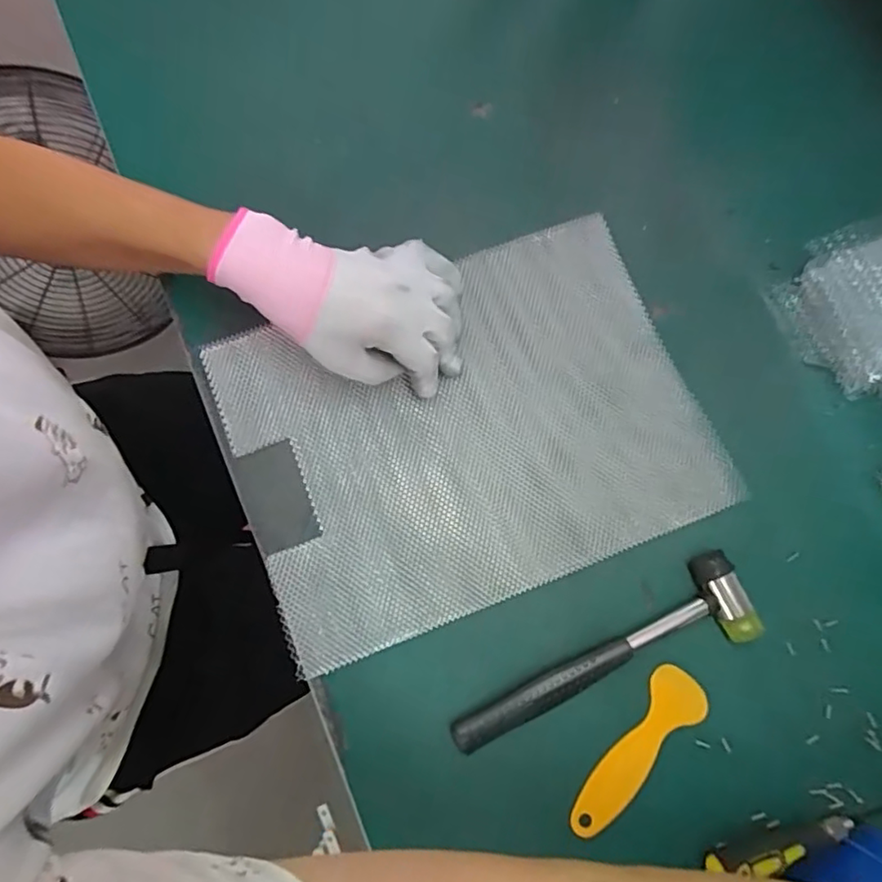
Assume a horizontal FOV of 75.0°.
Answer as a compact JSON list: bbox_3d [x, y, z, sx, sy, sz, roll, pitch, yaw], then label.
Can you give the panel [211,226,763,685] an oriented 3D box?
[{"bbox_3d":[0.018,-0.011,0.419,0.325,0.016,0.240,-21,80,-6],"label":"panel"}]

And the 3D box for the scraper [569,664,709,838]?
[{"bbox_3d":[0.127,0.203,0.383,0.123,0.004,0.041,-37,81,-16],"label":"scraper"}]

